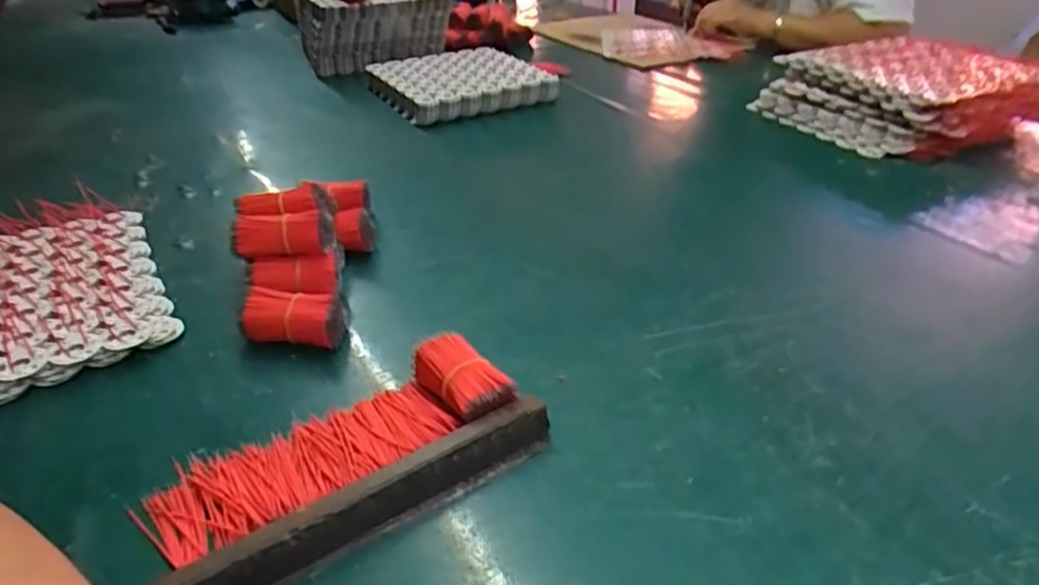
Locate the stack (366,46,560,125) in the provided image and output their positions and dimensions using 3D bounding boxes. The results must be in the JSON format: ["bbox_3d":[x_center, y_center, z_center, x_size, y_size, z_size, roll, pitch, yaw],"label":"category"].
[{"bbox_3d":[-0.092,-0.314,0.954,0.213,0.031,0.234,-17,37,-24],"label":"stack"}]

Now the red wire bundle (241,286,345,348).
[{"bbox_3d":[-0.157,0.019,0.458,0.072,0.034,0.032,8,34,13],"label":"red wire bundle"}]

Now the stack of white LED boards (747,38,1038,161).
[{"bbox_3d":[0.471,-0.247,0.800,0.240,0.080,0.244,-12,35,-17],"label":"stack of white LED boards"}]

